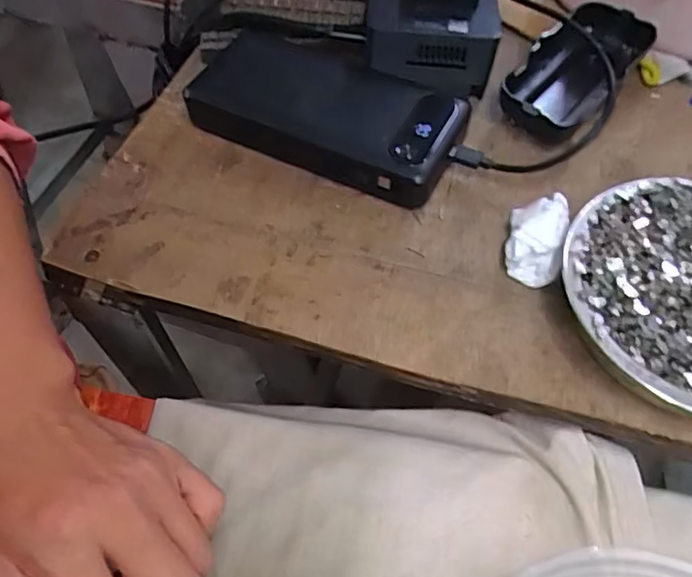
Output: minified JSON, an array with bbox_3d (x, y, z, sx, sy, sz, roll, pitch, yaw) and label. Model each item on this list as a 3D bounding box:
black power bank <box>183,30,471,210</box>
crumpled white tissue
[{"bbox_3d":[-0.017,-0.105,0.325,0.163,0.027,0.071,24,64,15],"label":"black power bank"},{"bbox_3d":[0.092,-0.024,0.278,0.025,0.022,0.040,14,62,10],"label":"crumpled white tissue"}]

